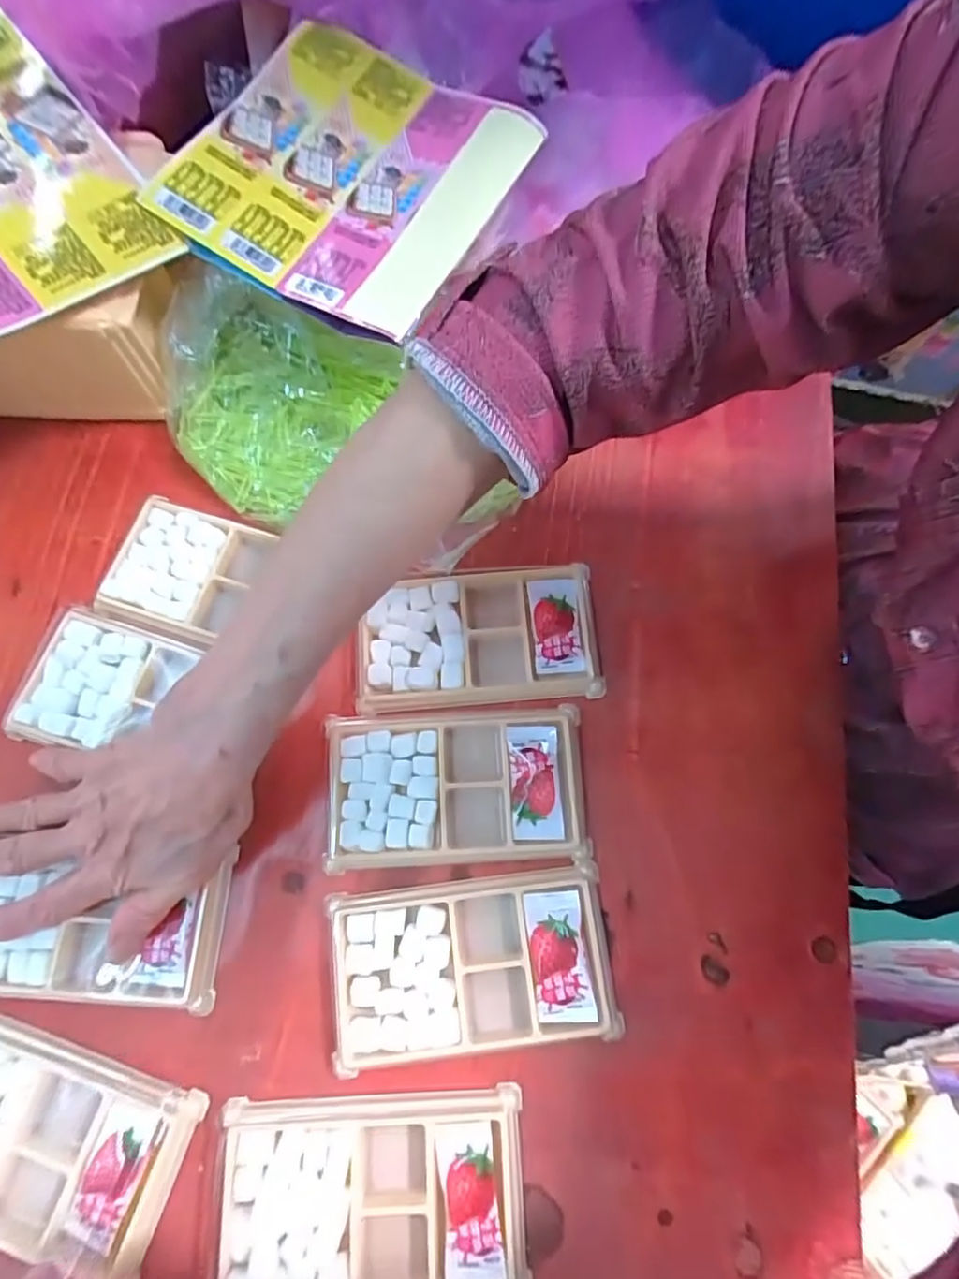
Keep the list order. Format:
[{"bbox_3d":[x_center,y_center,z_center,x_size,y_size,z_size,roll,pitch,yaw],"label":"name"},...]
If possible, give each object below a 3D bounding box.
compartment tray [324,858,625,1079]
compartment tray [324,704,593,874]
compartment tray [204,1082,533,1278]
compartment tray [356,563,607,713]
[{"bbox_3d":[-0.004,0.158,0.292,0.136,0.013,0.077,-7,74,-1],"label":"compartment tray"},{"bbox_3d":[-0.012,0.077,0.316,0.132,0.014,0.077,-3,74,0],"label":"compartment tray"},{"bbox_3d":[-0.050,0.250,0.265,0.138,0.015,0.075,-3,74,0],"label":"compartment tray"},{"bbox_3d":[0.000,-0.003,0.338,0.133,0.014,0.077,-5,74,0],"label":"compartment tray"}]

